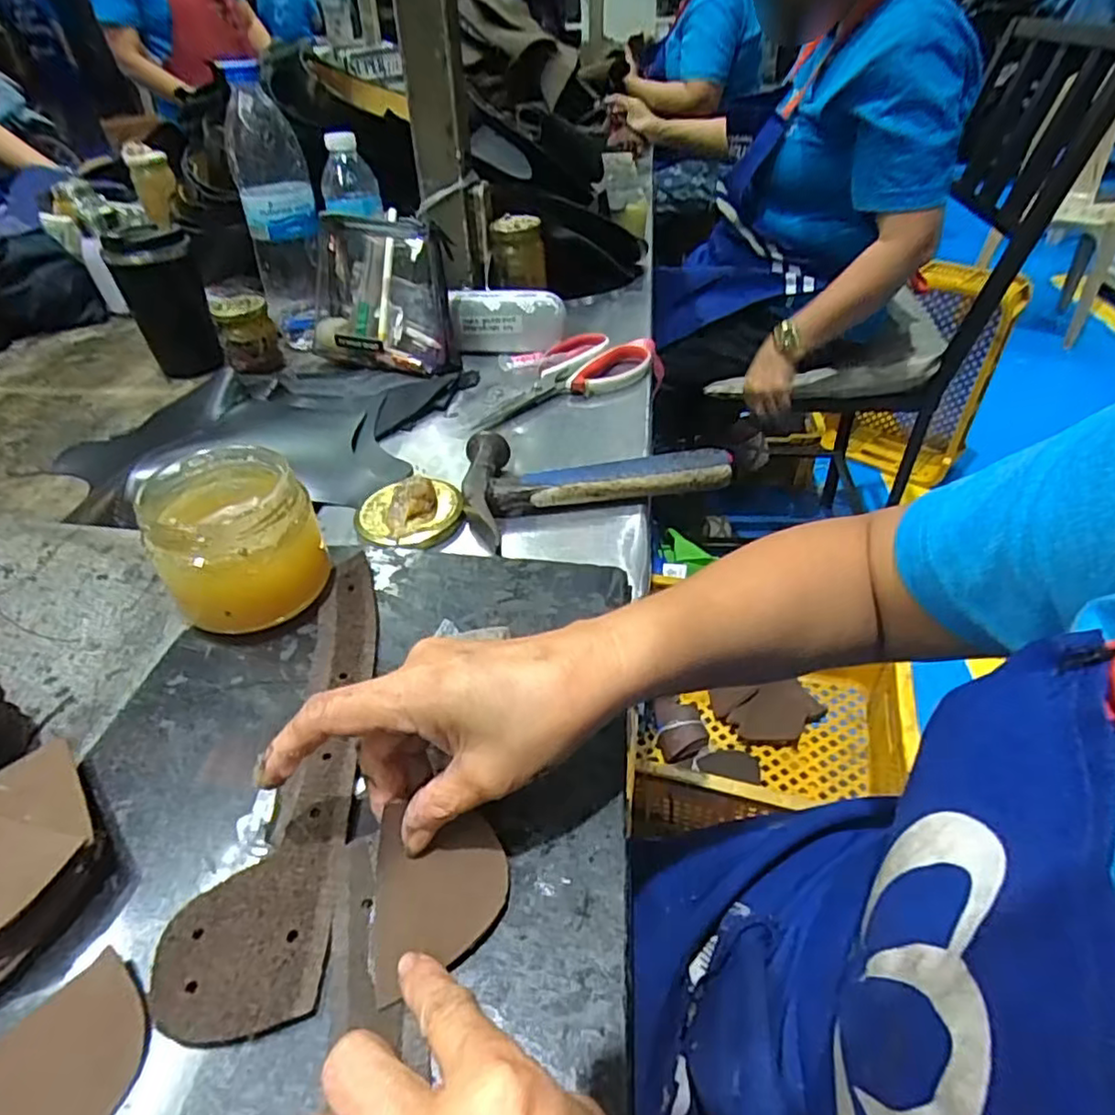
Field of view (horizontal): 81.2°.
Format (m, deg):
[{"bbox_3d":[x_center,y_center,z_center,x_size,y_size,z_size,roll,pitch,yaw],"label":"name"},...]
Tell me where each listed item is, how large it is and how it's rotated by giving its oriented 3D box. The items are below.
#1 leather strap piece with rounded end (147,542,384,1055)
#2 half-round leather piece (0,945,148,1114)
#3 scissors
[{"bbox_3d":[-0.118,0.087,0.310,0.059,0.009,0.234,0,42,-1],"label":"leather strap piece with rounded end"},{"bbox_3d":[-0.173,0.177,0.217,0.067,0.006,0.050,-32,59,-33],"label":"half-round leather piece"},{"bbox_3d":[0.000,-0.188,0.660,0.201,0.018,0.106,-24,51,-14],"label":"scissors"}]

